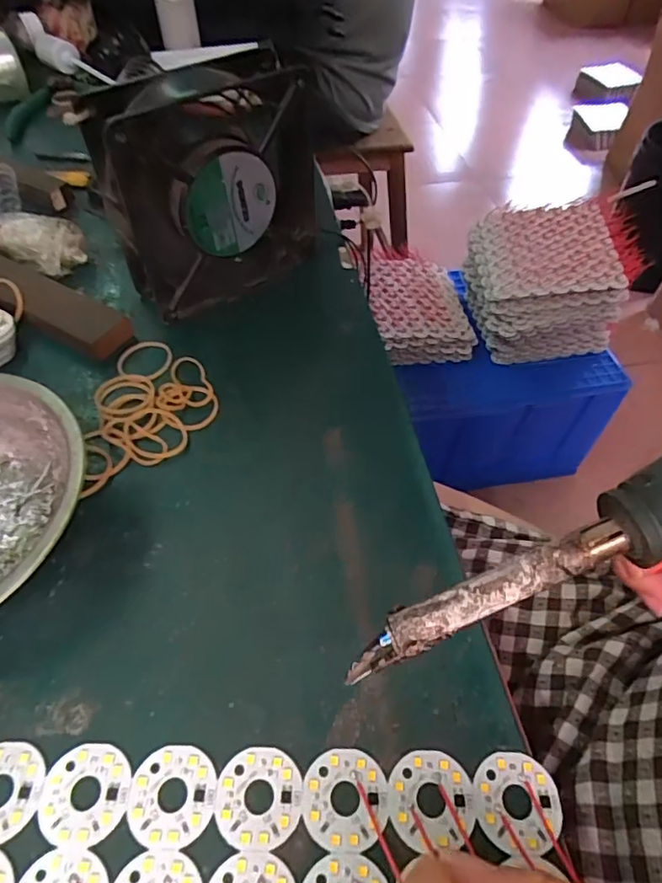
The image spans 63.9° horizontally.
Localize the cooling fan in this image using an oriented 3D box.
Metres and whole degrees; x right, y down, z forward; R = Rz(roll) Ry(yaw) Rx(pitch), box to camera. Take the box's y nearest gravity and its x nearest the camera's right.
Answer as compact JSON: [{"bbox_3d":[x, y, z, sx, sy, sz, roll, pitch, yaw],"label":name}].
[{"bbox_3d":[-0.068,-0.149,0.321,0.130,0.120,0.045,-29,59,-23],"label":"cooling fan"}]

